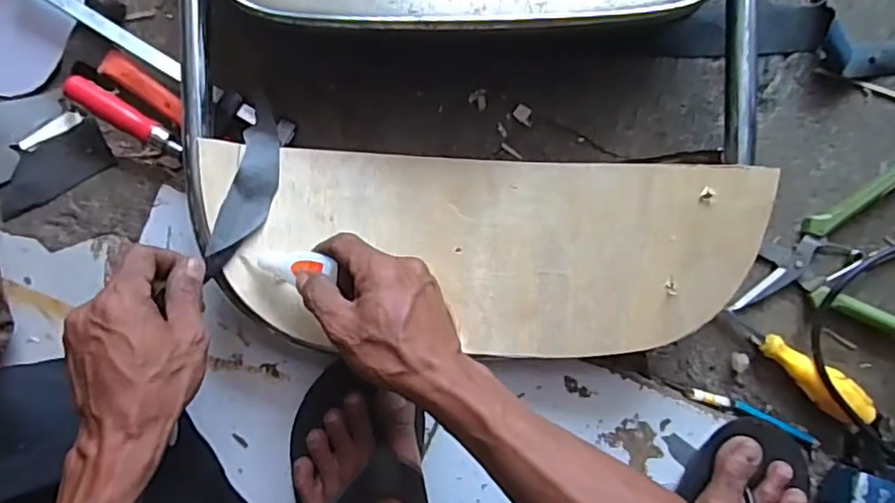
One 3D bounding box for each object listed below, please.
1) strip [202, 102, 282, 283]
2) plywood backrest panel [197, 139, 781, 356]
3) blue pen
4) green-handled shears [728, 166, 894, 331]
[{"bbox_3d":[-0.153,-0.055,0.481,0.039,0.038,0.157,12,70,-1],"label":"strip"},{"bbox_3d":[0.021,0.006,0.476,0.403,0.063,0.163,5,95,2],"label":"plywood backrest panel"},{"bbox_3d":[0.271,0.145,0.545,0.128,0.008,0.012,21,94,-2],"label":"blue pen"},{"bbox_3d":[0.333,-0.008,0.523,0.146,0.022,0.139,8,95,-1],"label":"green-handled shears"}]

